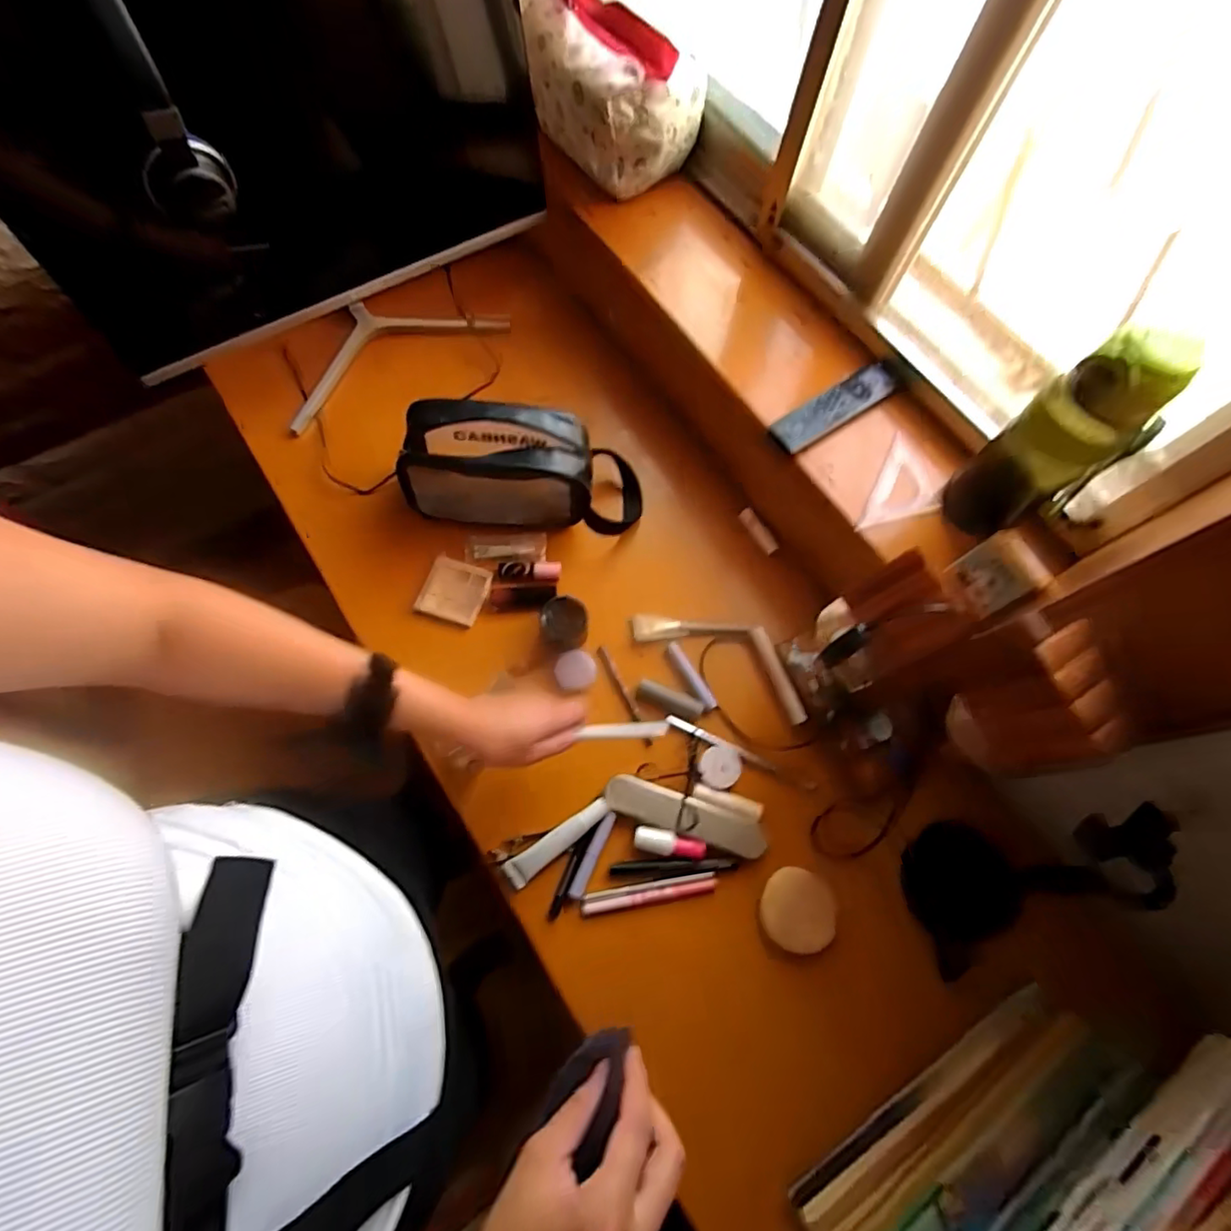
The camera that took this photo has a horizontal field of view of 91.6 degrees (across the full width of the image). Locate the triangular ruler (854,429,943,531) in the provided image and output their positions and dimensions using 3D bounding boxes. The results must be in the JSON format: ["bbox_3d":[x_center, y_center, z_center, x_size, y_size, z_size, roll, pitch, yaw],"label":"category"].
[{"bbox_3d":[0.316,-0.131,0.648,0.069,0.009,0.134,29,70,3],"label":"triangular ruler"}]

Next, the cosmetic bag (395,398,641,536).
[{"bbox_3d":[-0.105,-0.174,0.695,0.274,0.111,0.105,7,68,-2],"label":"cosmetic bag"}]

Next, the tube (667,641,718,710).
[{"bbox_3d":[0.085,0.066,0.667,0.017,0.011,0.085,-28,73,-14],"label":"tube"}]

